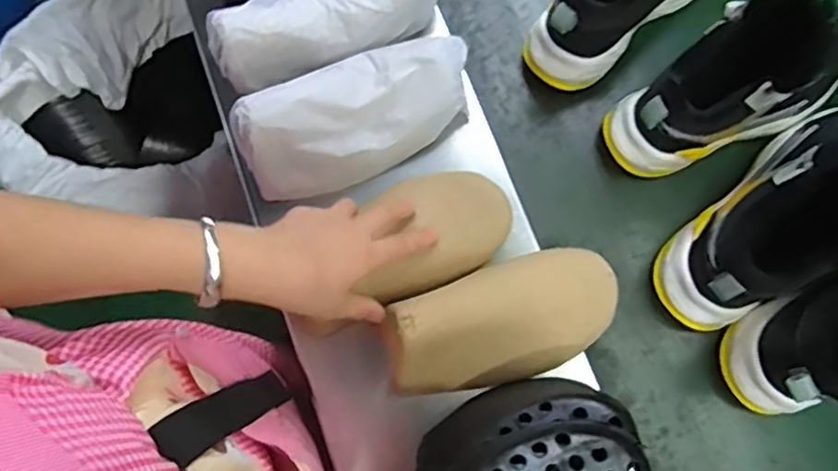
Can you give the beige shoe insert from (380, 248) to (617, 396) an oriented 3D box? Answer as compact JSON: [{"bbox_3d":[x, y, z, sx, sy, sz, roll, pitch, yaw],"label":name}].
[{"bbox_3d":[0.067,0.068,0.529,0.203,0.073,0.102,-18,77,-3],"label":"beige shoe insert"}]

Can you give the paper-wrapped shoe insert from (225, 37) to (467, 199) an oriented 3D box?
[{"bbox_3d":[-0.053,-0.107,0.587,0.212,0.106,0.093,-26,78,-4],"label":"paper-wrapped shoe insert"}]

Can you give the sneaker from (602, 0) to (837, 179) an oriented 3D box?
[{"bbox_3d":[0.284,-0.145,0.561,0.224,0.177,0.099,-20,78,-3],"label":"sneaker"}]

